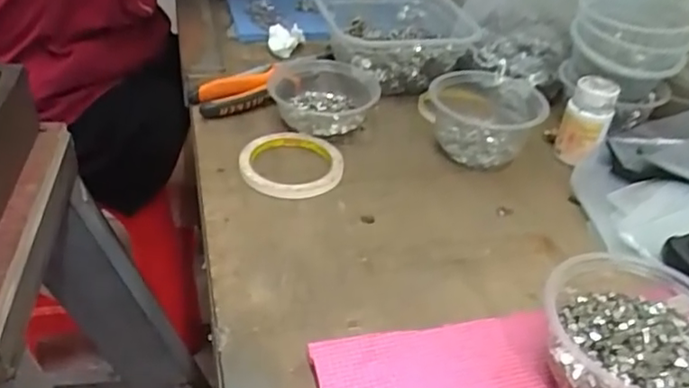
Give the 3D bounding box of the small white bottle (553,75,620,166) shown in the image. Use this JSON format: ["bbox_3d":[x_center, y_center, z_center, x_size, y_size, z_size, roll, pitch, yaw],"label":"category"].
[{"bbox_3d":[0.244,-0.074,0.619,0.046,0.076,0.049,19,39,19],"label":"small white bottle"}]

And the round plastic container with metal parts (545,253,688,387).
[{"bbox_3d":[0.184,0.095,0.393,0.110,0.062,0.114,2,37,-2],"label":"round plastic container with metal parts"}]

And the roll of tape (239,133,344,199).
[{"bbox_3d":[-0.051,-0.029,0.588,0.097,0.013,0.095,2,37,-2],"label":"roll of tape"}]

